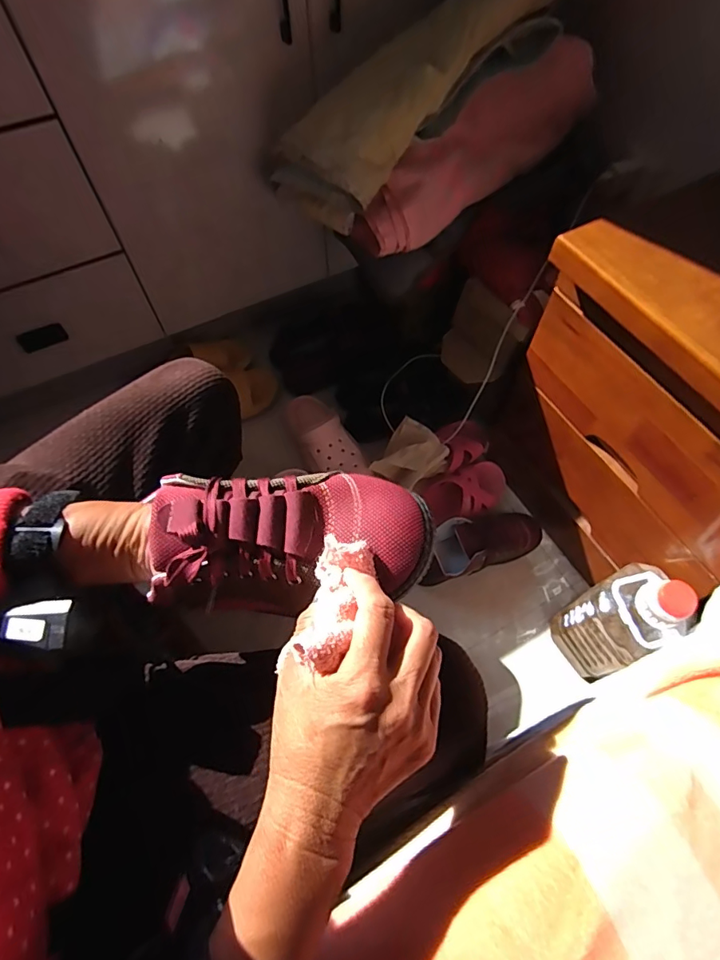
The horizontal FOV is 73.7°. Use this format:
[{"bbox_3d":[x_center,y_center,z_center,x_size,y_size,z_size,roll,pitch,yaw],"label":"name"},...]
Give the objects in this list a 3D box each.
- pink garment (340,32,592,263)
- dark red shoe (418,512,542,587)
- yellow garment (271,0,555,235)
[{"bbox_3d":[0.174,-0.496,0.754,0.413,0.139,0.077,-34,68,8],"label":"pink garment"},{"bbox_3d":[0.213,0.113,0.861,0.249,0.100,0.094,-17,64,-8],"label":"dark red shoe"},{"bbox_3d":[0.079,-0.582,0.709,0.505,0.109,0.226,-33,66,17],"label":"yellow garment"}]

